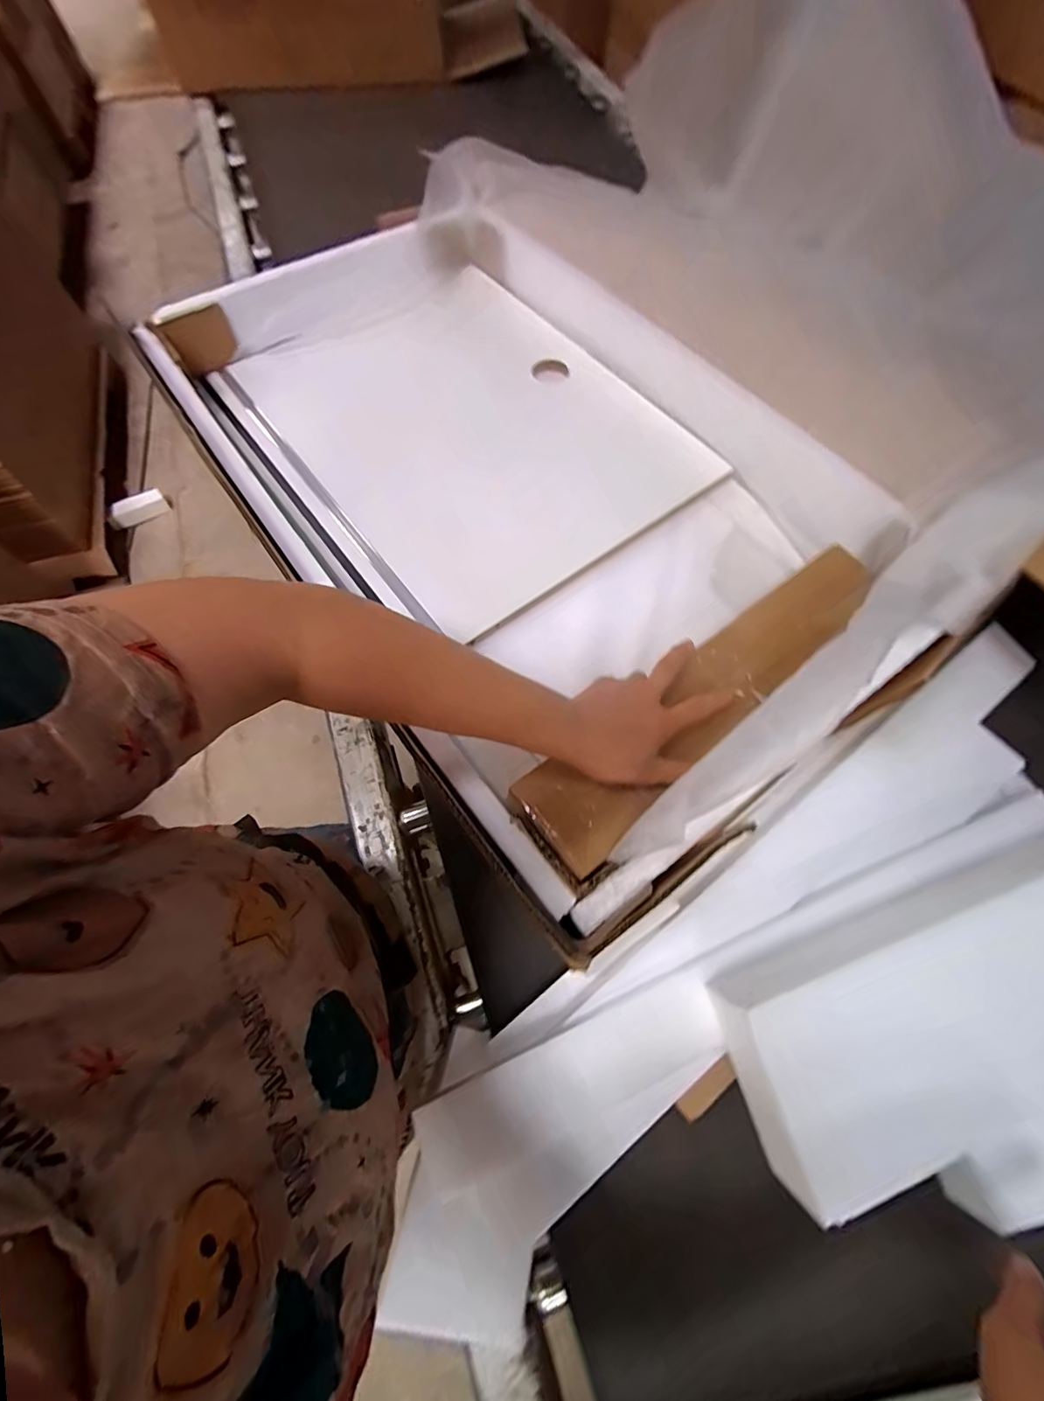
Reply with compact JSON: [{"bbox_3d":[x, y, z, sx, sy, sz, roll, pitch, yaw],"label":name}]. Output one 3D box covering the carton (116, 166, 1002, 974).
[{"bbox_3d":[0.016,-0.281,0.587,0.561,0.159,0.873,-33,71,-14],"label":"carton"}]

